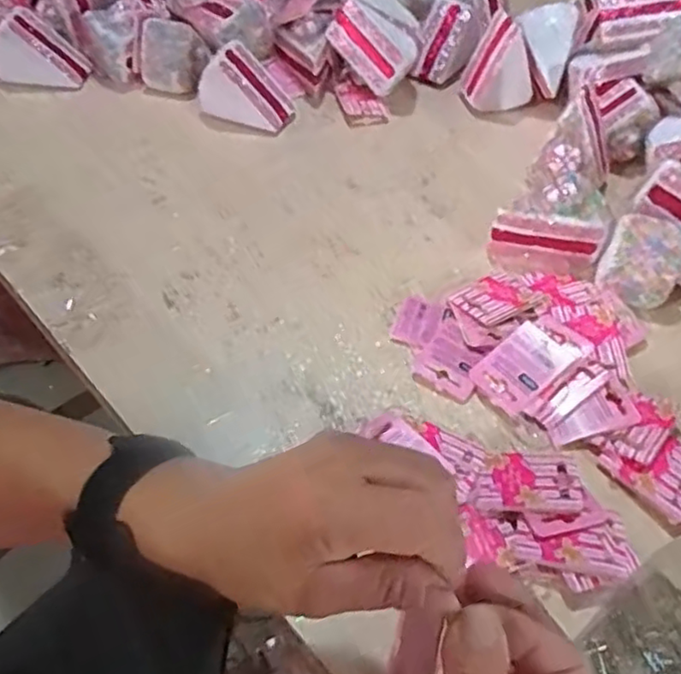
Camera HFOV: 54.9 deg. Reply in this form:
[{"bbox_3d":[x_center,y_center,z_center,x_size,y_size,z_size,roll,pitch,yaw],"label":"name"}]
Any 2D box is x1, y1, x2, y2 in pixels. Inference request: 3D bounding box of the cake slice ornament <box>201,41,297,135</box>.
[{"bbox_3d":[-0.096,-0.257,0.675,0.091,0.064,0.052,15,51,9],"label":"cake slice ornament"}]

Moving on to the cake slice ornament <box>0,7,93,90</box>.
[{"bbox_3d":[-0.325,-0.315,0.712,0.096,0.061,0.059,4,50,0],"label":"cake slice ornament"}]

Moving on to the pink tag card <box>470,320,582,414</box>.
[{"bbox_3d":[0.132,0.020,0.469,0.066,0.010,0.048,-41,62,-7],"label":"pink tag card"}]

